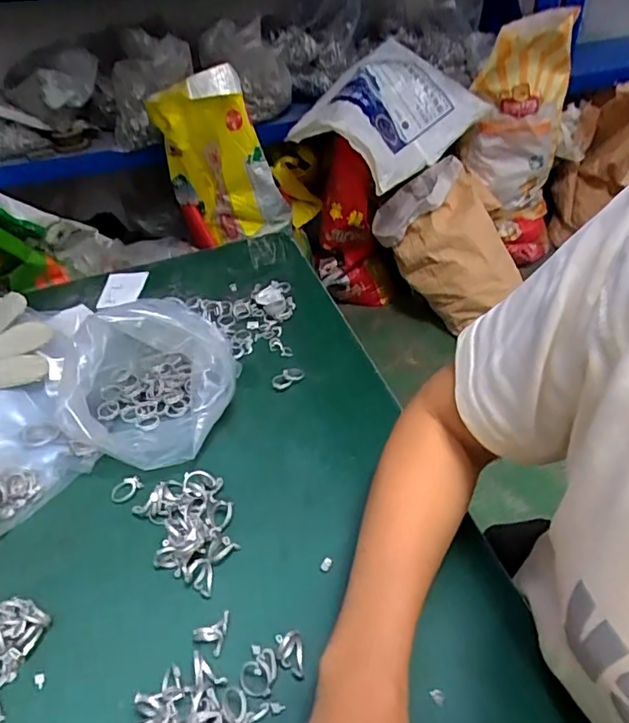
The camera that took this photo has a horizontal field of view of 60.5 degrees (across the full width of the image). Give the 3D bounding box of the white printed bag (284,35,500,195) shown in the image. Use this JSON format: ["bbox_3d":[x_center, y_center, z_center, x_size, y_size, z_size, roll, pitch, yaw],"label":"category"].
[{"bbox_3d":[0.224,-0.727,1.607,0.371,0.191,0.564,47,63,-6],"label":"white printed bag"}]

